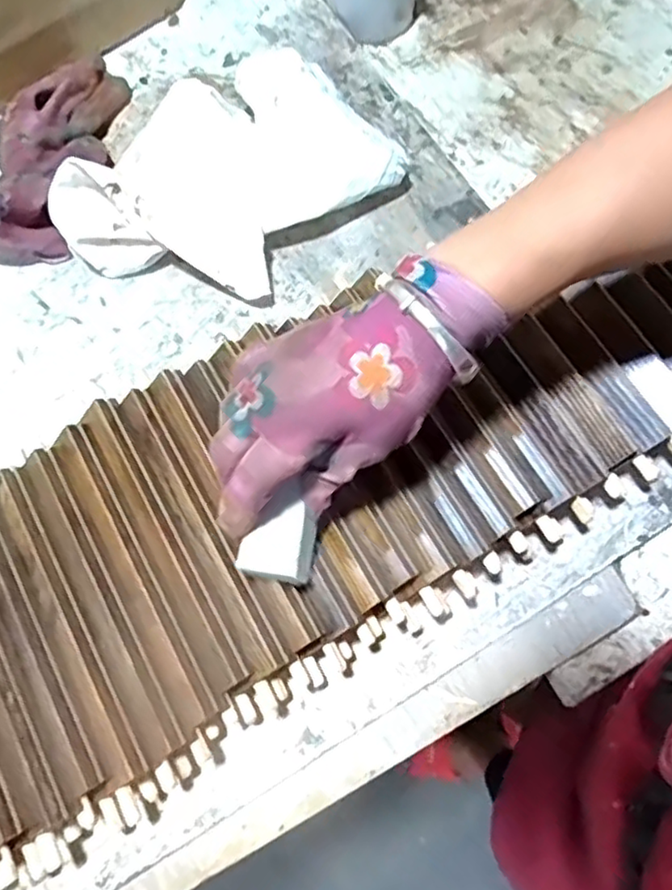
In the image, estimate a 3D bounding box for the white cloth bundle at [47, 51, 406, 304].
[{"bbox_3d":[-0.073,-0.200,0.485,0.165,0.049,0.251,43,75,11],"label":"white cloth bundle"}]

